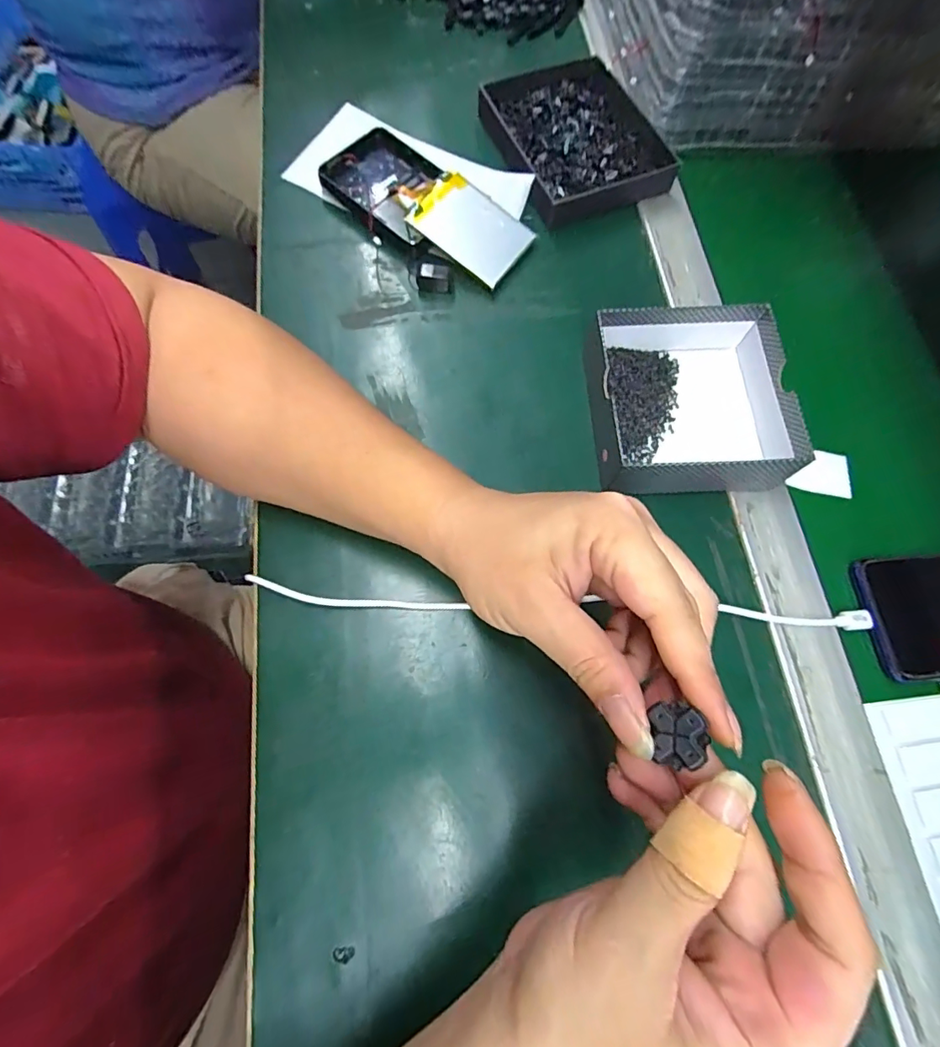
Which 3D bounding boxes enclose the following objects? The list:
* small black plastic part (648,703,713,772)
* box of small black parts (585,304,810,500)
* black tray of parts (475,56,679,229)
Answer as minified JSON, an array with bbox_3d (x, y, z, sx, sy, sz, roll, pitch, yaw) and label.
[{"bbox_3d":[0.074,0.075,0.175,0.017,0.008,0.021,-8,64,23],"label":"small black plastic part"},{"bbox_3d":[0.142,-0.078,0.316,0.129,0.041,0.118,-3,72,-3],"label":"box of small black parts"},{"bbox_3d":[0.087,-0.318,0.408,0.125,0.021,0.145,-21,73,-8],"label":"black tray of parts"}]

